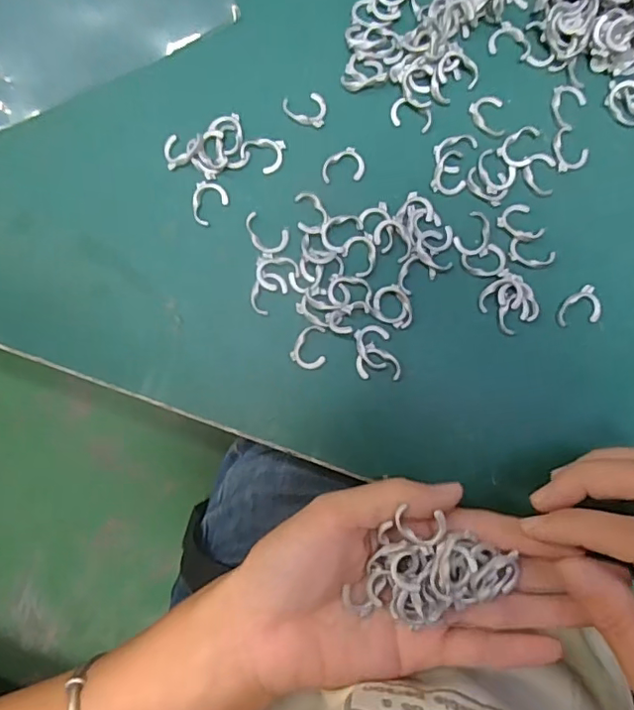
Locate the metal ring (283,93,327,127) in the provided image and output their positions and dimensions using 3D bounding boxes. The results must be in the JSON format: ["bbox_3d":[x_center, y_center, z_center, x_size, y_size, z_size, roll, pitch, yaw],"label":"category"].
[{"bbox_3d":[-0.006,-0.121,0.278,0.021,0.004,0.017,-4,87,1],"label":"metal ring"}]

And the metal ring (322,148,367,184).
[{"bbox_3d":[0.013,-0.094,0.276,0.021,0.004,0.016,-4,87,1],"label":"metal ring"}]

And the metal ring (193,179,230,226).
[{"bbox_3d":[-0.055,-0.076,0.276,0.017,0.004,0.020,42,89,2],"label":"metal ring"}]

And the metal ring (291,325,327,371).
[{"bbox_3d":[-0.004,-0.004,0.270,0.016,0.004,0.021,0,87,1],"label":"metal ring"}]

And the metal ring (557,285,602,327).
[{"bbox_3d":[0.127,-0.024,0.270,0.021,0.004,0.017,-11,87,0],"label":"metal ring"}]

